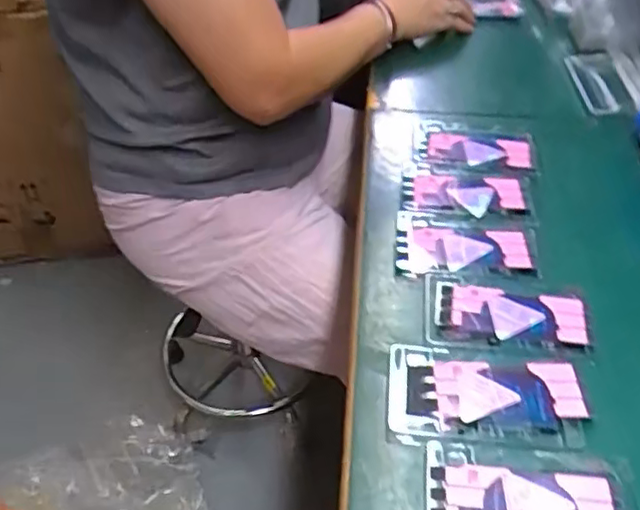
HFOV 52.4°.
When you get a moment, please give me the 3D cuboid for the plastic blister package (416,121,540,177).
[{"bbox_3d":[0.159,-0.108,0.661,0.117,0.013,0.082,4,44,6],"label":"plastic blister package"}]

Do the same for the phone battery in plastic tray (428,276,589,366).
[{"bbox_3d":[0.143,0.047,0.499,0.121,0.005,0.074,5,45,8],"label":"phone battery in plastic tray"}]

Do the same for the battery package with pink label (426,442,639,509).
[{"bbox_3d":[0.130,0.152,0.396,0.126,0.006,0.073,2,44,4],"label":"battery package with pink label"}]

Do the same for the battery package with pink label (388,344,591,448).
[{"bbox_3d":[0.114,0.095,0.449,0.132,0.008,0.077,2,44,4],"label":"battery package with pink label"}]

